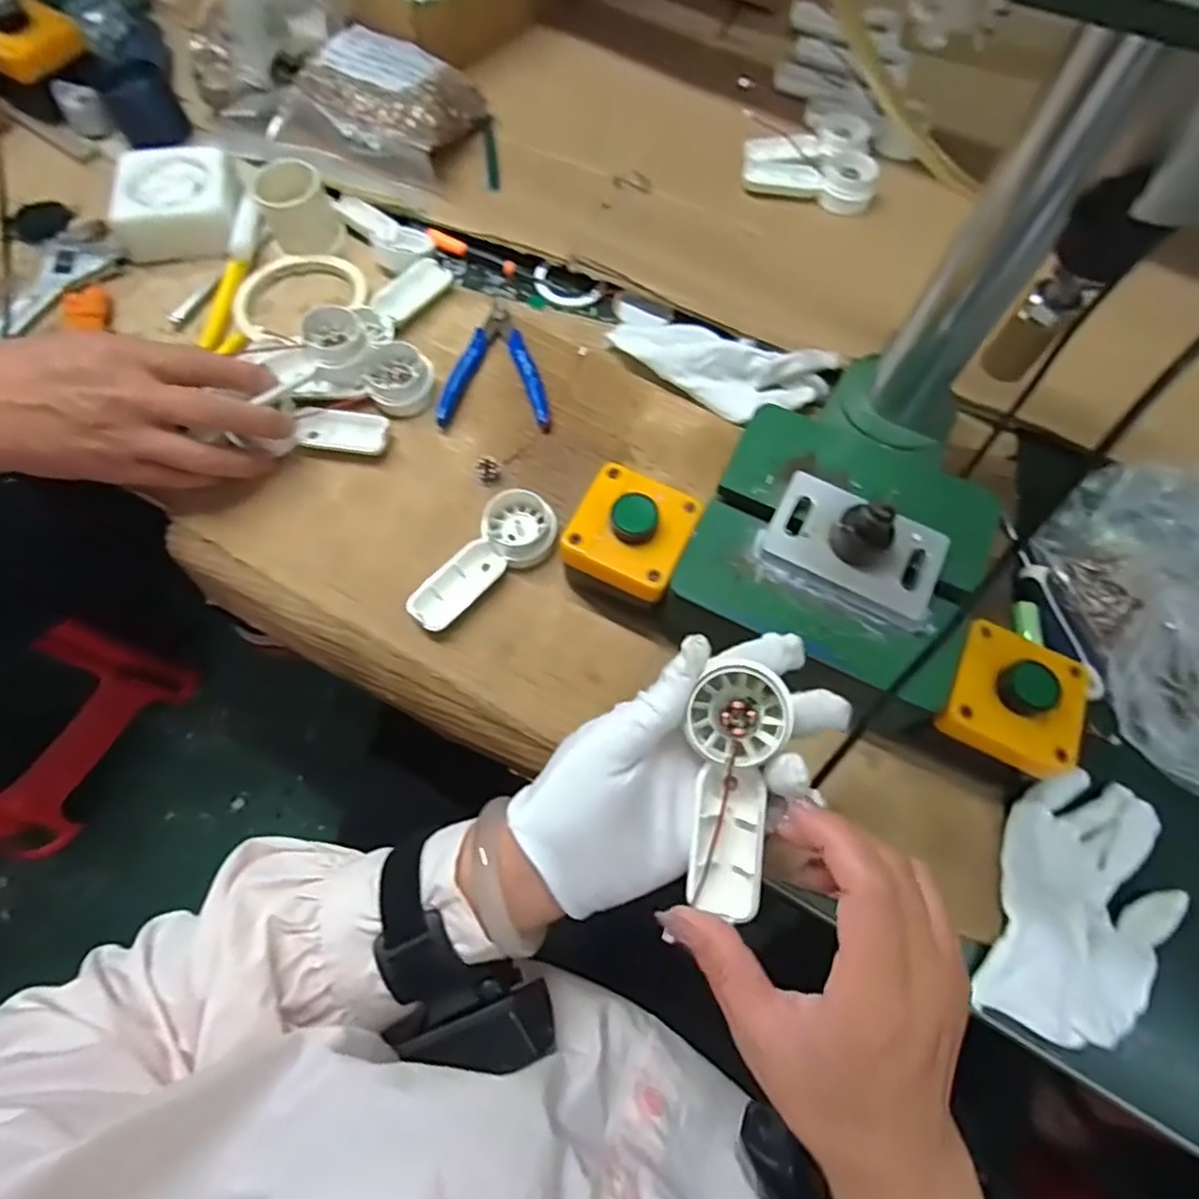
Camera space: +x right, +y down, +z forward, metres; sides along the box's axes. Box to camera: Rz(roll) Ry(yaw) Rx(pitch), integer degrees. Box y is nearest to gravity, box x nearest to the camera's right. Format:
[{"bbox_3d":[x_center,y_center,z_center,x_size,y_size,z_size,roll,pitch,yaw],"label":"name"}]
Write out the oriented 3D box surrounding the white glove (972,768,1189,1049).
[{"bbox_3d":[0.265,0.166,0.356,0.082,0.015,0.140,23,70,8],"label":"white glove"}]

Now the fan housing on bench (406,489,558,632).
[{"bbox_3d":[-0.073,-0.022,0.424,0.045,0.024,0.108,38,73,13],"label":"fan housing on bench"}]

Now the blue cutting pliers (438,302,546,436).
[{"bbox_3d":[-0.075,-0.178,0.494,0.079,0.014,0.111,2,69,1],"label":"blue cutting pliers"}]

